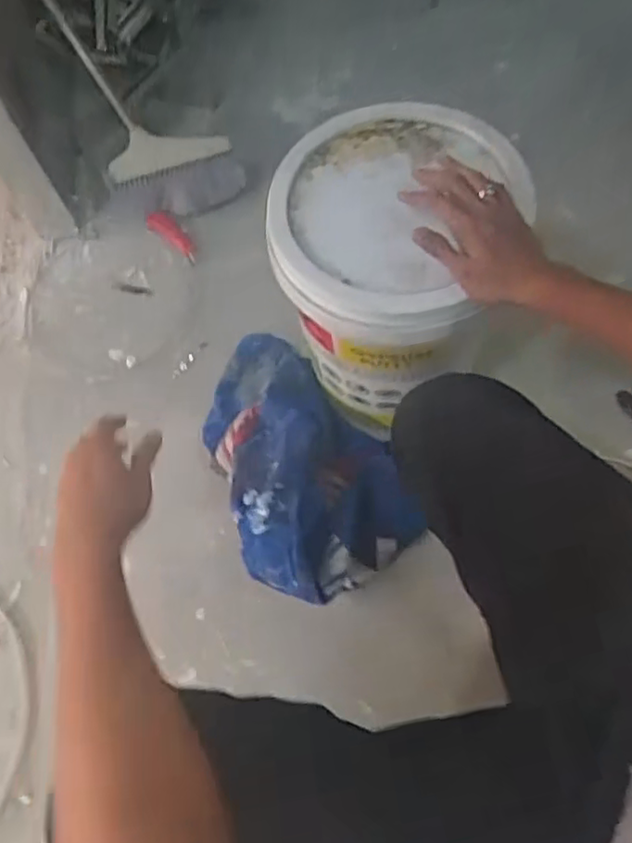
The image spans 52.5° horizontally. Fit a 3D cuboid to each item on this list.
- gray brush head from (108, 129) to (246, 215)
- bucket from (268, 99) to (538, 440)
[{"bbox_3d":[-0.242,-0.427,1.105,0.225,0.161,0.044,-19,66,-3],"label":"gray brush head"},{"bbox_3d":[0.087,-0.169,0.822,0.254,0.349,0.249,0,66,0],"label":"bucket"}]

